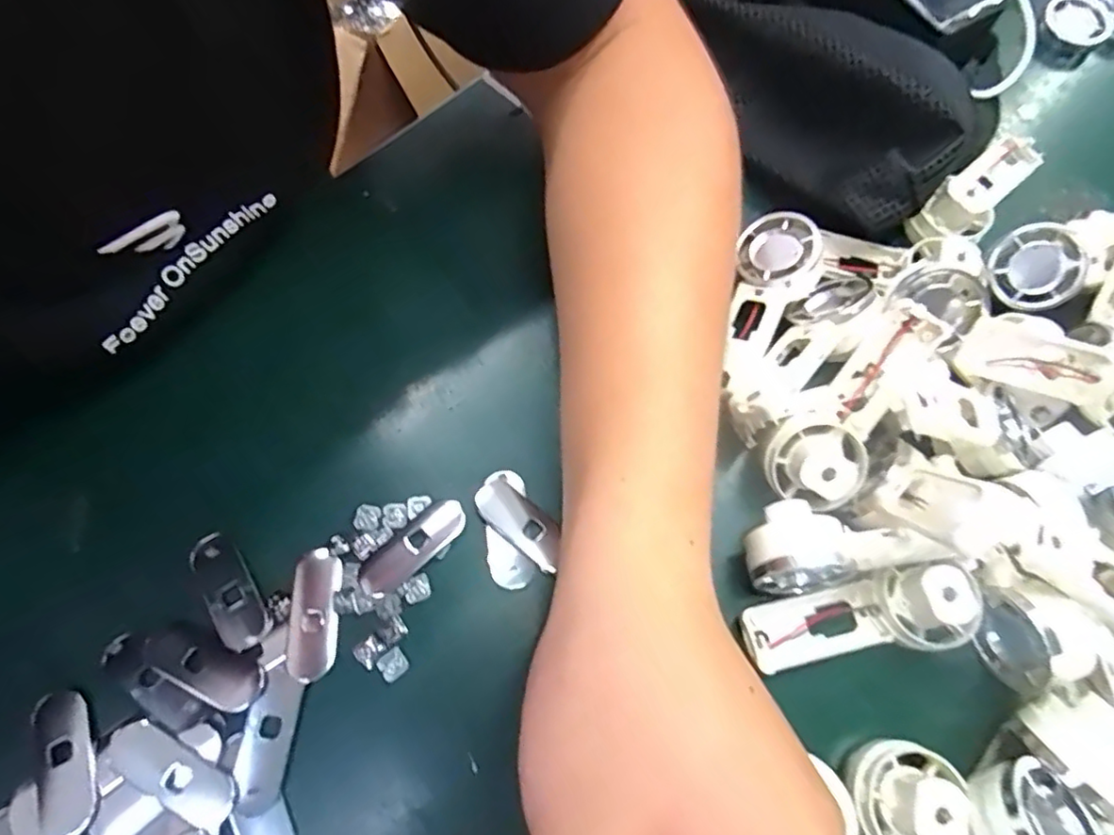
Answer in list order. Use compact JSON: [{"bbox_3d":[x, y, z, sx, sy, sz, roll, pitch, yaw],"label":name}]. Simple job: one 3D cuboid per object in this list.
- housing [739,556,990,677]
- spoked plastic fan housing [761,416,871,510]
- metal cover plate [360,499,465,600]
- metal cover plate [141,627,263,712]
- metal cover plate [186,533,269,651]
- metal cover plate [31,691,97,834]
[{"bbox_3d":[0.122,0.083,0.255,0.089,0.018,0.031,-21,70,17],"label":"housing"},{"bbox_3d":[0.108,0.018,0.263,0.036,0.022,0.038,1,69,-3],"label":"spoked plastic fan housing"},{"bbox_3d":[-0.061,0.055,0.266,0.050,0.004,0.018,-40,76,-17],"label":"metal cover plate"},{"bbox_3d":[-0.140,0.097,0.244,0.049,0.004,0.019,22,69,5],"label":"metal cover plate"},{"bbox_3d":[-0.135,0.071,0.258,0.020,0.004,0.049,-32,74,-14],"label":"metal cover plate"},{"bbox_3d":[-0.183,0.127,0.232,0.020,0.005,0.050,-23,72,-12],"label":"metal cover plate"}]

